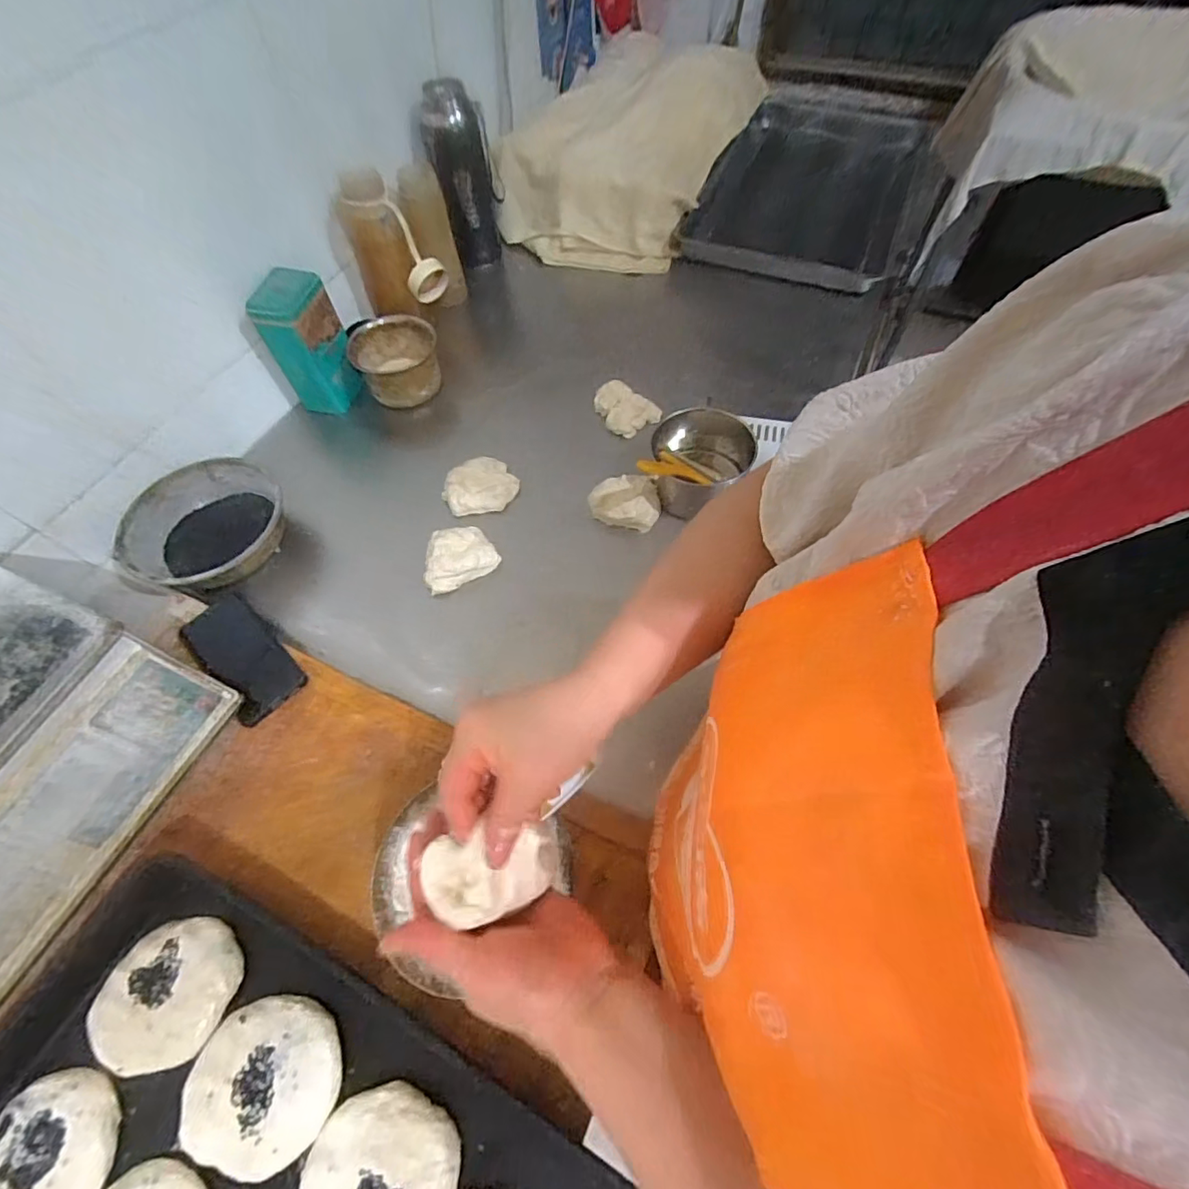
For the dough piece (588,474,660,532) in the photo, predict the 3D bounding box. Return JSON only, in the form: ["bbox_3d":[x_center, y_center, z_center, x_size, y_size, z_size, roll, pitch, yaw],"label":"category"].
[{"bbox_3d":[0.041,-0.123,0.713,0.088,0.045,0.065,10,62,8],"label":"dough piece"}]

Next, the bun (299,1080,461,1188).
[{"bbox_3d":[-0.148,0.405,0.374,0.103,0.022,0.097,-1,61,2],"label":"bun"}]

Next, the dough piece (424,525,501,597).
[{"bbox_3d":[-0.175,-0.047,0.684,0.094,0.041,0.068,-31,64,-13],"label":"dough piece"}]

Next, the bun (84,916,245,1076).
[{"bbox_3d":[-0.347,0.323,0.442,0.111,0.020,0.097,-12,61,-4],"label":"bun"}]

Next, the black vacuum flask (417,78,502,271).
[{"bbox_3d":[-0.191,-0.605,0.797,0.084,0.212,0.064,-15,61,-5],"label":"black vacuum flask"}]

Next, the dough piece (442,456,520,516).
[{"bbox_3d":[-0.155,-0.147,0.737,0.098,0.042,0.075,-26,63,-11],"label":"dough piece"}]

